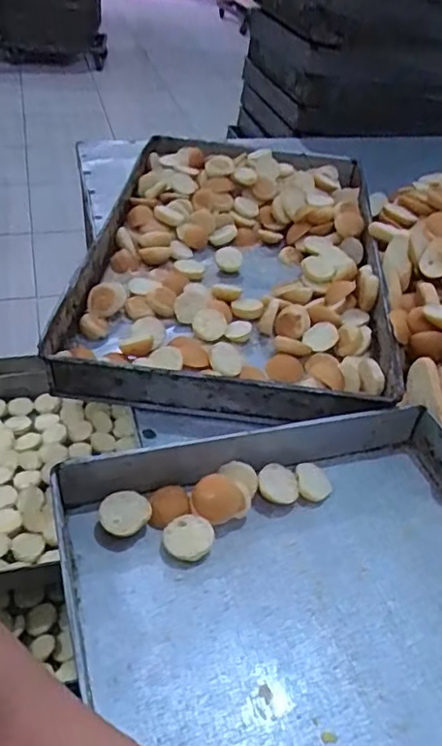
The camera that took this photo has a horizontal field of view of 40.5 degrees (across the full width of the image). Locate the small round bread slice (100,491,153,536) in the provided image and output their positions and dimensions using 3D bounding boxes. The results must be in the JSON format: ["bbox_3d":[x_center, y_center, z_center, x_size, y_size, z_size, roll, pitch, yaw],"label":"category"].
[{"bbox_3d":[-0.082,0.121,0.512,0.040,0.018,0.040,3,41,-3],"label":"small round bread slice"}]

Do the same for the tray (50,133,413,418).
[{"bbox_3d":[0.026,-0.169,0.818,0.366,0.062,0.586,7,41,2],"label":"tray"}]

